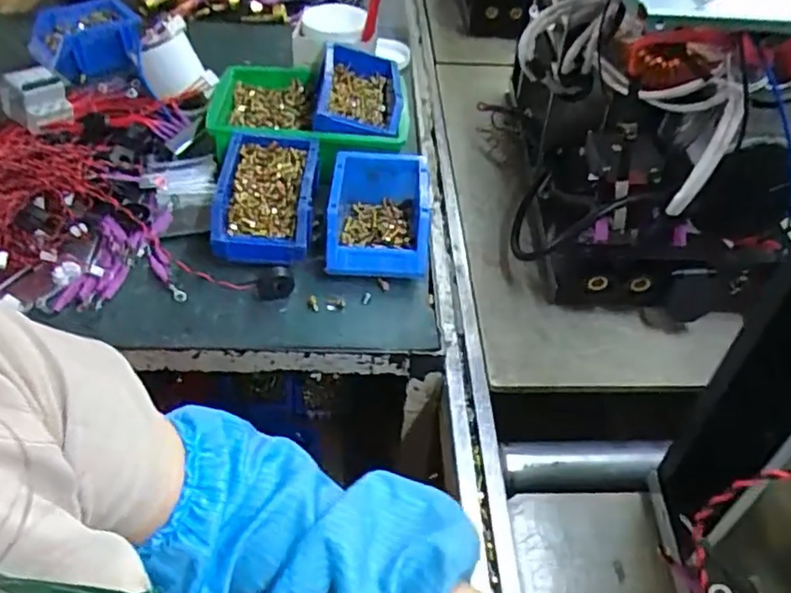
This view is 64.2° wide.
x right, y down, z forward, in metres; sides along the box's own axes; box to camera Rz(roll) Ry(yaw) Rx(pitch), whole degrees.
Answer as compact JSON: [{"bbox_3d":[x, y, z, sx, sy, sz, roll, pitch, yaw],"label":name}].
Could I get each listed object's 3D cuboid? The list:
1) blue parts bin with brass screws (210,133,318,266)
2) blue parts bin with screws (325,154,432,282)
[{"bbox_3d":[-0.146,-0.115,0.727,0.103,0.068,0.165,2,45,-2],"label":"blue parts bin with brass screws"},{"bbox_3d":[-0.020,-0.091,0.720,0.112,0.074,0.155,4,45,1],"label":"blue parts bin with screws"}]

